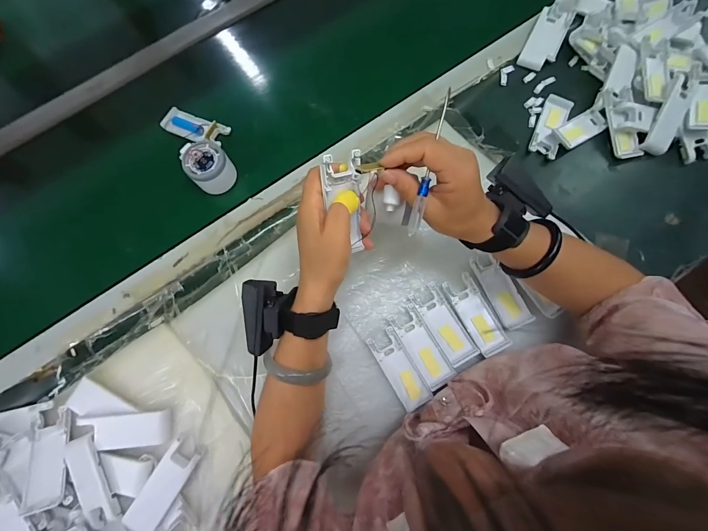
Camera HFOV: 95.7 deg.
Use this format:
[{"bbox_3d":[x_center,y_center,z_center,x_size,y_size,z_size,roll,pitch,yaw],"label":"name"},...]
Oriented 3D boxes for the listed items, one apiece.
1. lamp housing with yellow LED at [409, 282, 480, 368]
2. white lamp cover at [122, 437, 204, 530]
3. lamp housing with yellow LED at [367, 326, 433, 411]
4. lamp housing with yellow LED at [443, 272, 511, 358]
[{"bbox_3d":[0.118,0.076,0.416,0.039,0.005,0.104,-31,78,-6],"label":"lamp housing with yellow LED"},{"bbox_3d":[-0.222,0.259,0.374,0.039,0.005,0.098,32,75,-7],"label":"white lamp cover"},{"bbox_3d":[0.059,0.131,0.408,0.038,0.006,0.099,-30,78,-6],"label":"lamp housing with yellow LED"},{"bbox_3d":[0.159,0.062,0.413,0.039,0.015,0.102,-26,78,-5],"label":"lamp housing with yellow LED"}]

